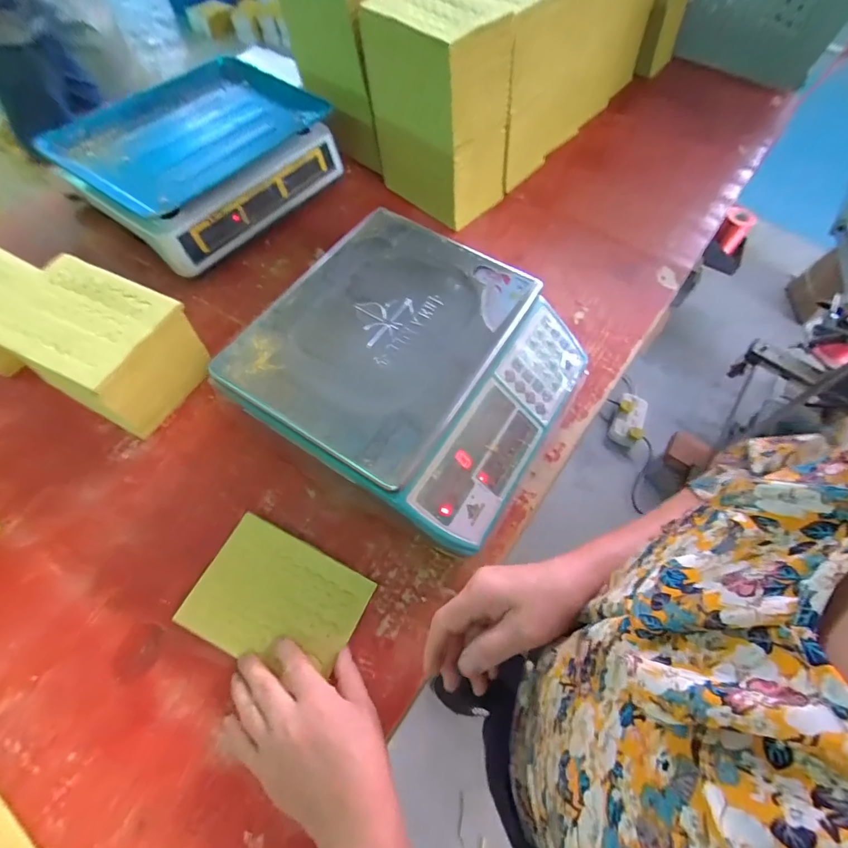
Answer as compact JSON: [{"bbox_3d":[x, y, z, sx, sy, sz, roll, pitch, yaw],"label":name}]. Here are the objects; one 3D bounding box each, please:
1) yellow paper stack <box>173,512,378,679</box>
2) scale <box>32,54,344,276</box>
[{"bbox_3d":[-0.142,0.170,0.407,0.156,0.009,0.114,25,65,11],"label":"yellow paper stack"},{"bbox_3d":[-0.323,-0.388,0.616,0.261,0.097,0.317,35,67,15],"label":"scale"}]

